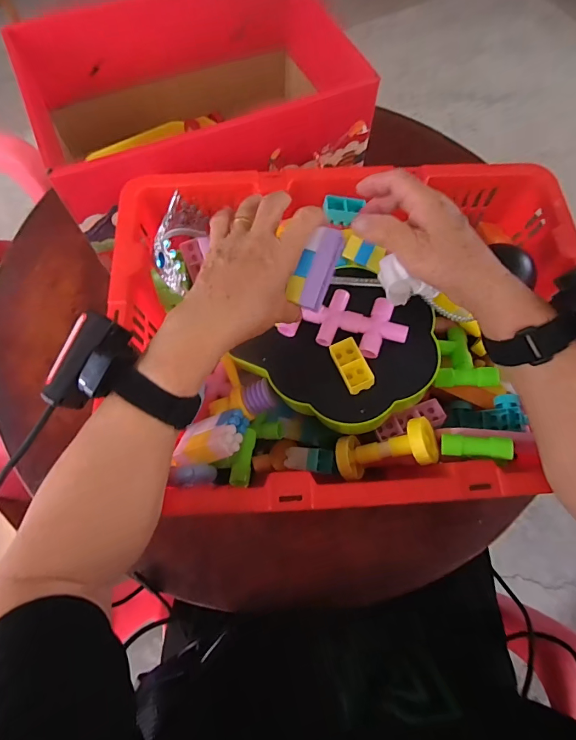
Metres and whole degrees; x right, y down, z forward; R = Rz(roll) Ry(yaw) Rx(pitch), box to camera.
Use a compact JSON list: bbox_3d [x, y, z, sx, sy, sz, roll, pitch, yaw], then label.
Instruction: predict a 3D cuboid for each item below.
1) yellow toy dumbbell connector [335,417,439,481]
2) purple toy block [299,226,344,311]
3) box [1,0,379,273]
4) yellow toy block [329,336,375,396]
[{"bbox_3d":[0.095,0.078,0.391,0.092,0.034,0.042,-21,66,25],"label":"yellow toy dumbbell connector"},{"bbox_3d":[0.029,-0.088,0.350,0.021,0.012,0.069,18,99,6],"label":"purple toy block"},{"bbox_3d":[-0.125,-0.355,0.551,0.379,0.183,0.312,-20,70,-9],"label":"box"},{"bbox_3d":[0.059,-0.004,0.369,0.027,0.017,0.048,-20,70,-9],"label":"yellow toy block"}]

